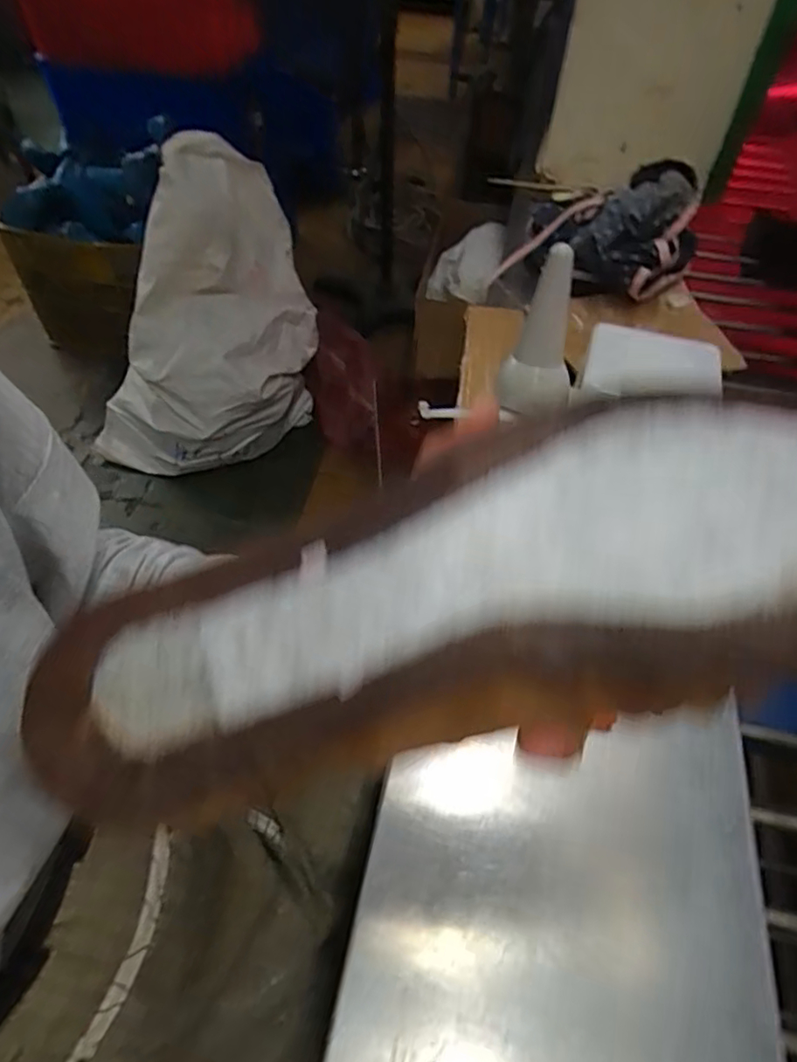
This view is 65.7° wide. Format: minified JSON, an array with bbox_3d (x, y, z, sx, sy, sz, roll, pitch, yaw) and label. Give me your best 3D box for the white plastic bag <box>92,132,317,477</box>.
[{"bbox_3d":[-0.451,-0.492,1.437,0.492,0.610,0.351,-6,52,-7],"label":"white plastic bag"}]

